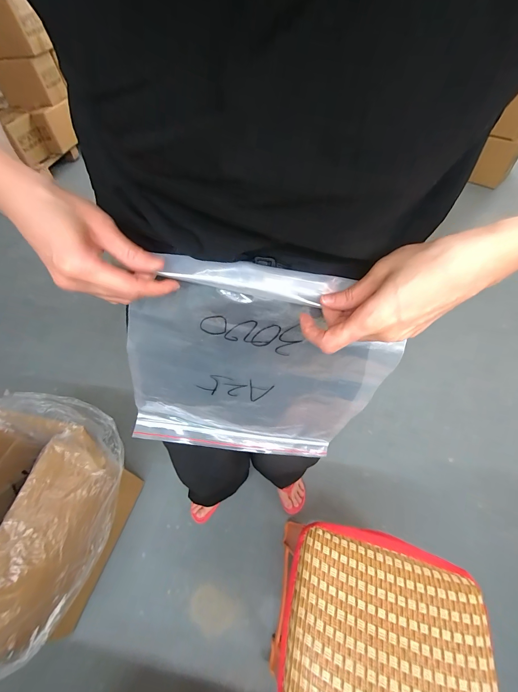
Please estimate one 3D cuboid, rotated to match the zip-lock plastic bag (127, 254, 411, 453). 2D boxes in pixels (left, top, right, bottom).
[{"bbox_3d":[-0.009,0.040,0.343,0.279,0.291,0.024,12,41,-5],"label":"zip-lock plastic bag"}]

